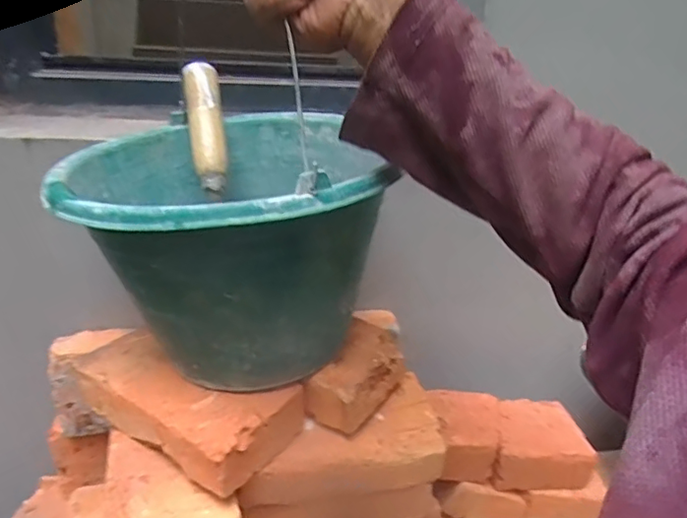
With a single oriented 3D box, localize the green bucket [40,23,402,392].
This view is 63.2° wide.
[{"bbox_3d":[-0.101,-0.024,0.470,0.231,0.188,0.255,-1,26,-11],"label":"green bucket"}]

